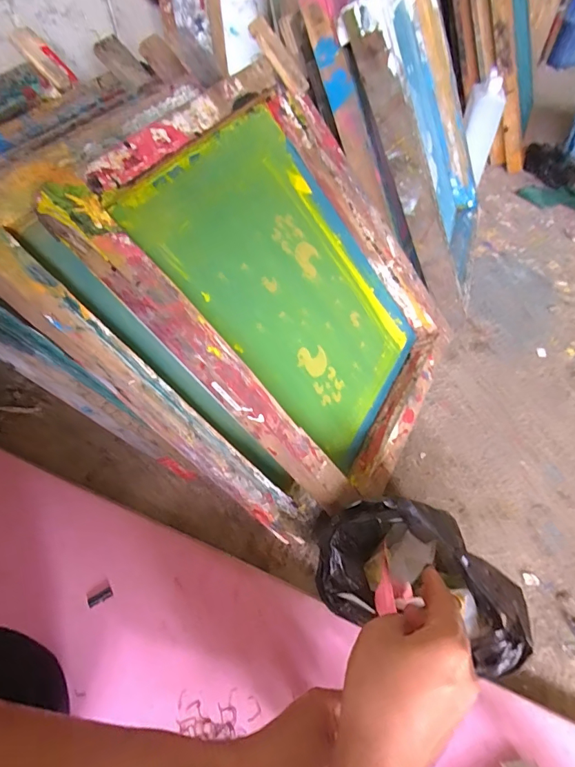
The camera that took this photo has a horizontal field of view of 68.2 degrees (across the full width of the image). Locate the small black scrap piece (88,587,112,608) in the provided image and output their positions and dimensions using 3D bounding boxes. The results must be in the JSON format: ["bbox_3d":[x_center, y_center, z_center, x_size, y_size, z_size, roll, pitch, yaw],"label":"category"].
[{"bbox_3d":[-0.212,0.241,0.479,0.026,0.004,0.012,-24,54,-16],"label":"small black scrap piece"}]

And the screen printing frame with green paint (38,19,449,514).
[{"bbox_3d":[0.022,-0.113,0.528,0.071,0.459,0.364,-10,38,48],"label":"screen printing frame with green paint"}]

